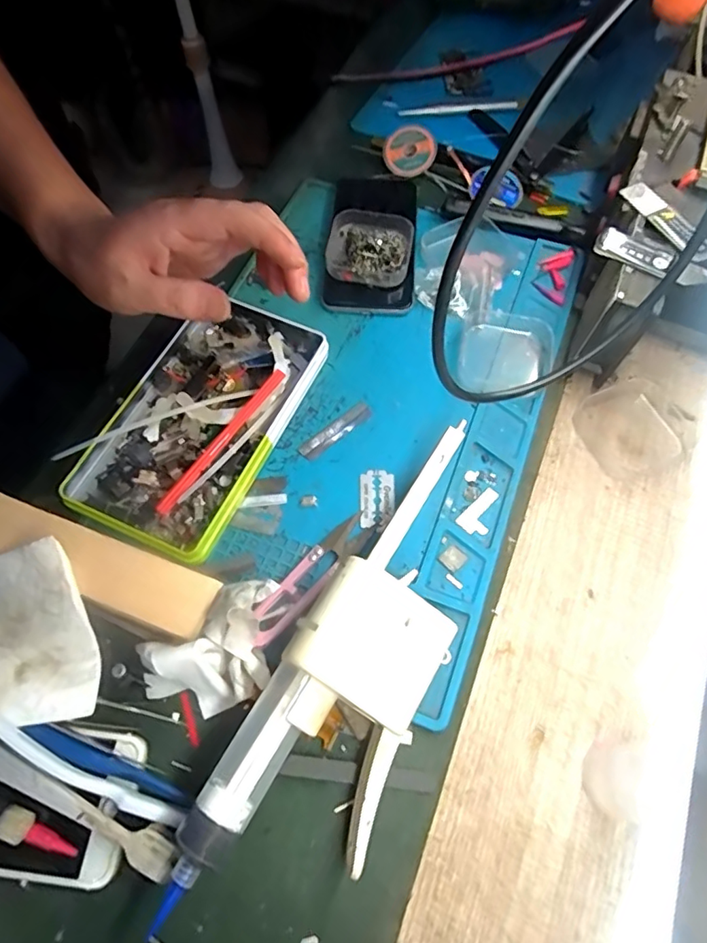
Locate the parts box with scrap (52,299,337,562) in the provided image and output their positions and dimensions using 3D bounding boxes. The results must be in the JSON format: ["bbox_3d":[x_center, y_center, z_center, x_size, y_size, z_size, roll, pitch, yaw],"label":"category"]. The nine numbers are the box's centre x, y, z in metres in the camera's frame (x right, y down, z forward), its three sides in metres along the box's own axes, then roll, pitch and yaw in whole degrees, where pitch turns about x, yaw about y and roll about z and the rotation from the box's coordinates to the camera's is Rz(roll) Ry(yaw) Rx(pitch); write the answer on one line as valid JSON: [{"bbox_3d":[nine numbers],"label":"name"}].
[{"bbox_3d":[-0.102,-0.038,0.359,0.106,0.019,0.180,24,67,8],"label":"parts box with scrap"}]

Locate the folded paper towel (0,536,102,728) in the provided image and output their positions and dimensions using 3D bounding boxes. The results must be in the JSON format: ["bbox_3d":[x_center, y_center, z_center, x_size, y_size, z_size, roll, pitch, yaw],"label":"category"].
[{"bbox_3d":[-0.175,0.087,0.285,0.070,0.025,0.091,-12,67,-8],"label":"folded paper towel"}]

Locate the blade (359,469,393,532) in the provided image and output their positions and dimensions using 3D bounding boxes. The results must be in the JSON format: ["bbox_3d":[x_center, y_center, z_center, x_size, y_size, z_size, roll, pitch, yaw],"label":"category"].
[{"bbox_3d":[0.015,0.017,0.345,0.021,0.004,0.040,1,66,-2],"label":"blade"}]

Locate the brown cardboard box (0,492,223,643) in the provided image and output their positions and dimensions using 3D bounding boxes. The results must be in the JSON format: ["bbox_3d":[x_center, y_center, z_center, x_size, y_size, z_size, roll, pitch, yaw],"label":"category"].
[{"bbox_3d":[-0.149,0.056,0.307,0.147,0.020,0.040,21,66,7],"label":"brown cardboard box"}]

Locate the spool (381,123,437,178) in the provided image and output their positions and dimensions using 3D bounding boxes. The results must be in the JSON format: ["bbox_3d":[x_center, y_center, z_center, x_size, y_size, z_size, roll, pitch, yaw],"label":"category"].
[{"bbox_3d":[0.050,-0.284,0.481,0.045,0.010,0.045,-45,82,9],"label":"spool"}]

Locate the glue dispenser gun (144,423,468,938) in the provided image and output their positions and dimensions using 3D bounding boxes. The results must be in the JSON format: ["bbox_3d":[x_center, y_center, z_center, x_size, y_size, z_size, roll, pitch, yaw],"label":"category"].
[{"bbox_3d":[0.006,0.098,0.276,0.071,0.058,0.251,28,67,13],"label":"glue dispenser gun"}]

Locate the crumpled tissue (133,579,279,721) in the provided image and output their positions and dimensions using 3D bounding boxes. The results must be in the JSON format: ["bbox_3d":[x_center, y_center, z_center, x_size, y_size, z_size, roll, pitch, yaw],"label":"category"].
[{"bbox_3d":[-0.076,0.095,0.285,0.081,0.037,0.056,-18,66,-10],"label":"crumpled tissue"}]

